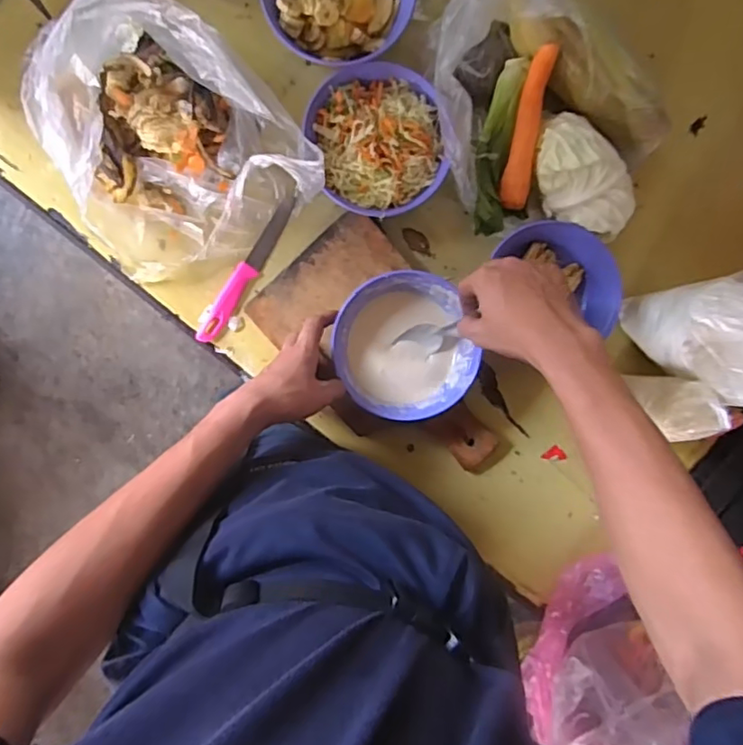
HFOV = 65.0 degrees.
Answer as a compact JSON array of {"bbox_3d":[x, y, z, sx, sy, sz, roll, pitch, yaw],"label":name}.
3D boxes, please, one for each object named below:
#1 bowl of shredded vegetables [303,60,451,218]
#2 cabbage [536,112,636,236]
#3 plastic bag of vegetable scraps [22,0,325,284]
[{"bbox_3d":[0.005,-0.232,0.587,0.125,0.058,0.144,-14,97,-4],"label":"bowl of shredded vegetables"},{"bbox_3d":[0.214,-0.192,0.586,0.071,0.062,0.128,-41,98,0],"label":"cabbage"},{"bbox_3d":[-0.191,-0.211,0.530,0.211,0.141,0.231,-37,98,0],"label":"plastic bag of vegetable scraps"}]

